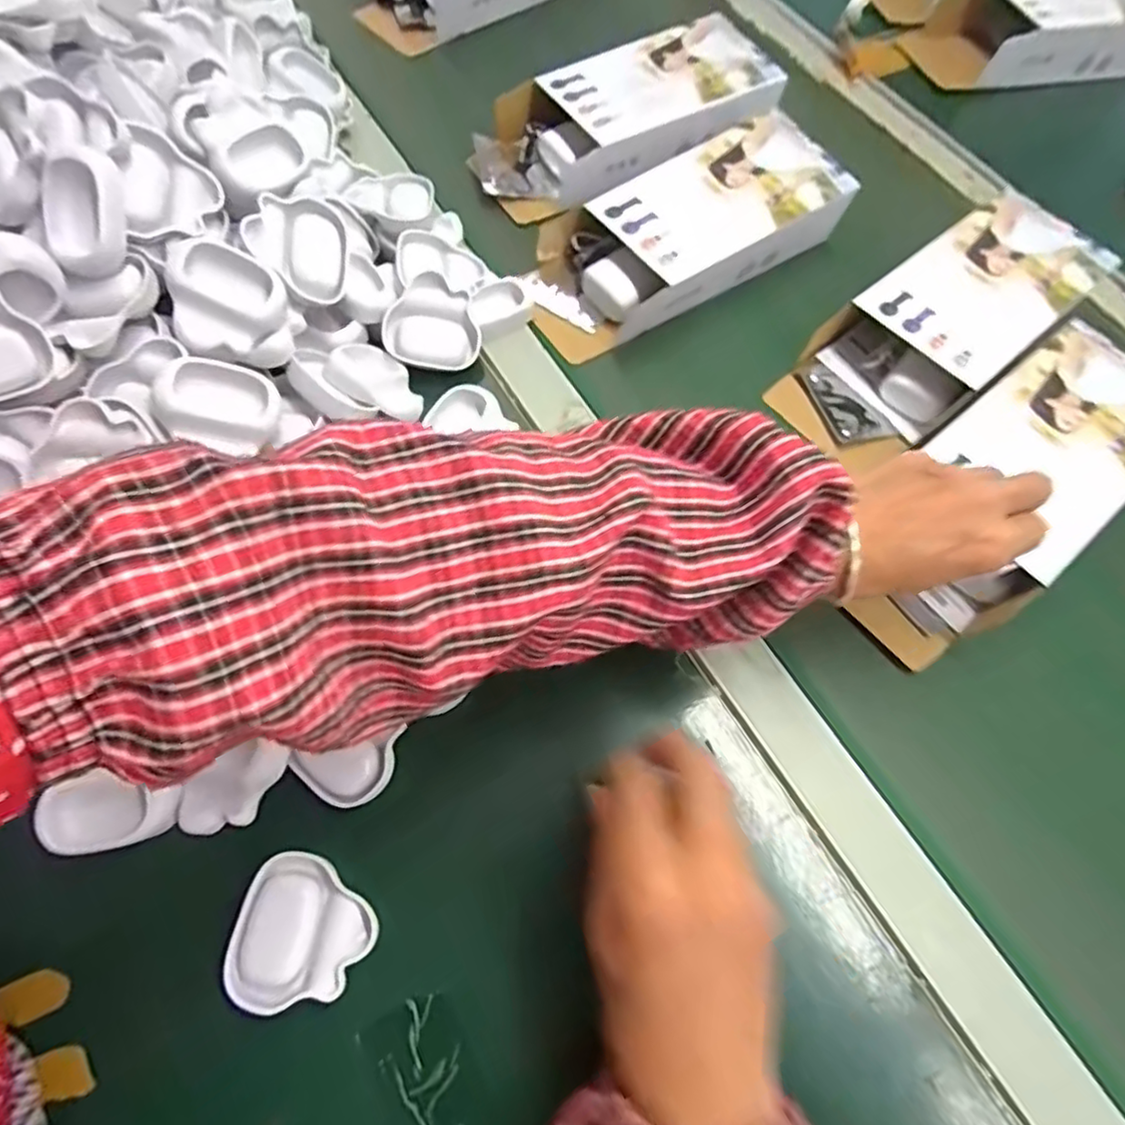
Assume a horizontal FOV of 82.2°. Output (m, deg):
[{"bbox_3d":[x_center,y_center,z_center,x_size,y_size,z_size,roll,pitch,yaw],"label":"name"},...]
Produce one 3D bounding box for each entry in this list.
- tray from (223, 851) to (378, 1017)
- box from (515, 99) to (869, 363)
[{"bbox_3d":[-0.124,0.175,0.300,0.062,0.010,0.061,31,66,5],"label":"tray"},{"bbox_3d":[0.091,-0.248,0.490,0.249,0.072,0.113,-24,73,-17],"label":"box"}]

